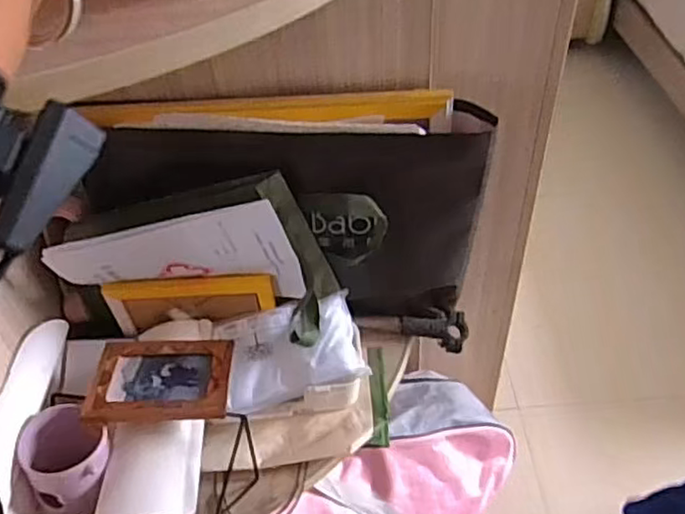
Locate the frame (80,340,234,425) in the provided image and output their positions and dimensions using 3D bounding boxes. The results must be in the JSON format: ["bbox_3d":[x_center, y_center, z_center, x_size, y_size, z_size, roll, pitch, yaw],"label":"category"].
[{"bbox_3d":[-0.209,0.141,0.742,0.153,0.014,0.108,-1,40,-5],"label":"frame"}]

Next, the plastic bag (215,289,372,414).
[{"bbox_3d":[-0.063,0.115,0.789,0.169,0.052,0.109,-12,45,-7],"label":"plastic bag"}]

